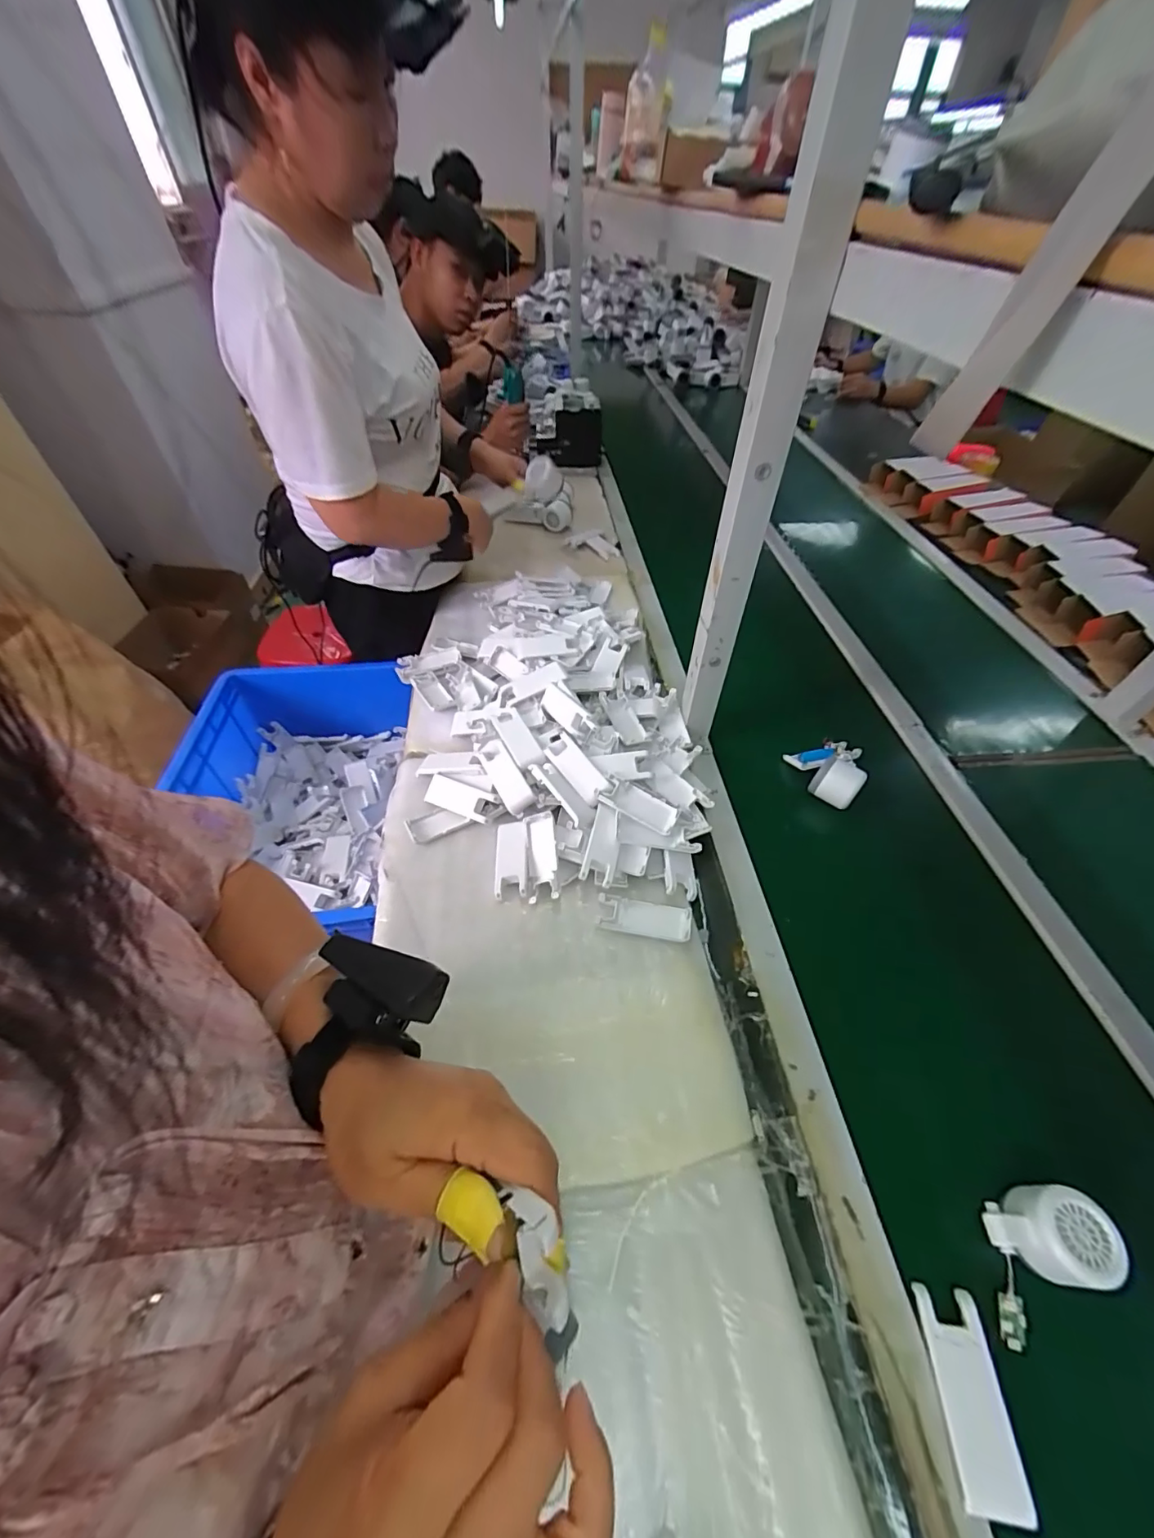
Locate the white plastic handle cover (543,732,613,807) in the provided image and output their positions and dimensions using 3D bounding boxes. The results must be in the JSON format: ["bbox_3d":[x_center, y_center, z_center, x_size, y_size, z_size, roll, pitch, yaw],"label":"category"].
[{"bbox_3d":[-0.005,-0.007,0.653,0.038,0.014,0.113,-26,54,-22],"label":"white plastic handle cover"}]

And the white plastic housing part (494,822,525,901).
[{"bbox_3d":[-0.081,0.109,0.618,0.036,0.017,0.092,-2,48,-3],"label":"white plastic housing part"}]

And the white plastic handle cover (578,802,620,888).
[{"bbox_3d":[0.030,0.090,0.613,0.039,0.020,0.095,6,65,6],"label":"white plastic handle cover"}]

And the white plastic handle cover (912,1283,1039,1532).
[{"bbox_3d":[0.274,0.436,0.356,0.042,0.005,0.103,-5,42,15],"label":"white plastic handle cover"}]

